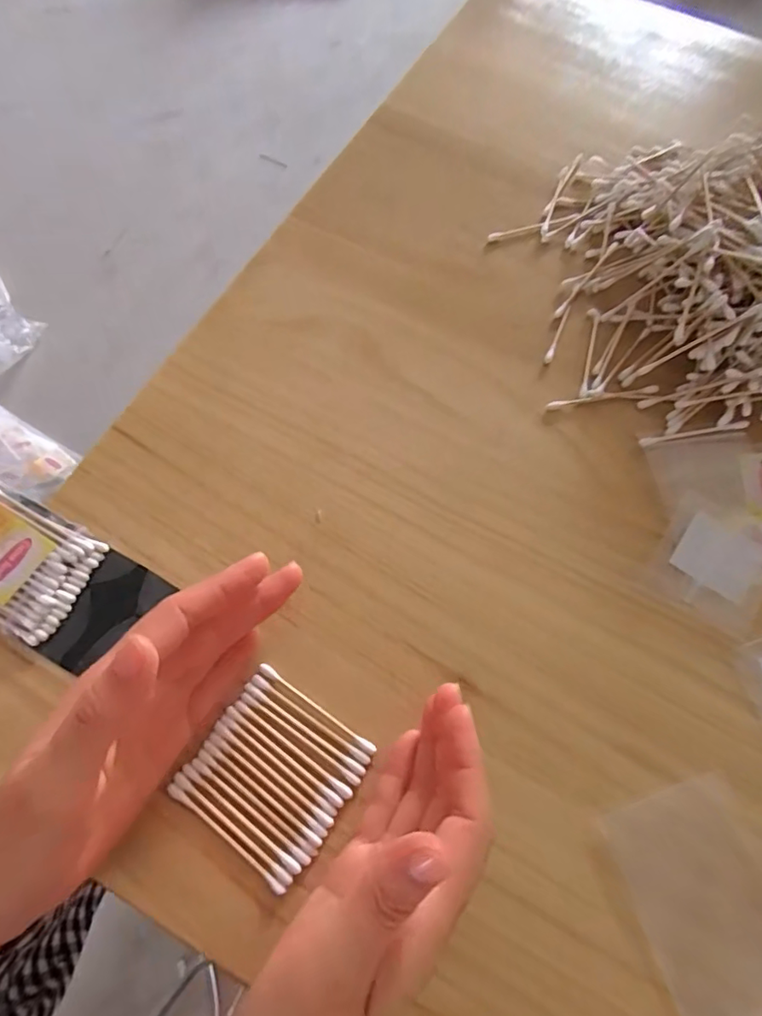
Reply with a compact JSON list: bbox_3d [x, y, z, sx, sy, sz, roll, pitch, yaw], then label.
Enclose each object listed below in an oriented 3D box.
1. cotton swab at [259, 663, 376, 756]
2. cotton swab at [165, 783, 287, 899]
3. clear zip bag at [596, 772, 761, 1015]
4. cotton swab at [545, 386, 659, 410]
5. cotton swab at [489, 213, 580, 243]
[{"bbox_3d":[-0.031,0.097,0.257,0.068,0.004,0.005,33,71,11],"label":"cotton swab"},{"bbox_3d":[-0.069,0.147,0.237,0.067,0.004,0.005,36,72,12],"label":"cotton swab"},{"bbox_3d":[0.147,0.178,0.234,0.065,0.004,0.098,-18,70,-8],"label":"clear zip bag"},{"bbox_3d":[0.134,-0.067,0.322,0.069,0.005,0.005,-9,69,-5],"label":"cotton swab"},{"bbox_3d":[0.107,-0.197,0.371,0.072,0.004,0.005,-18,70,-8],"label":"cotton swab"}]

